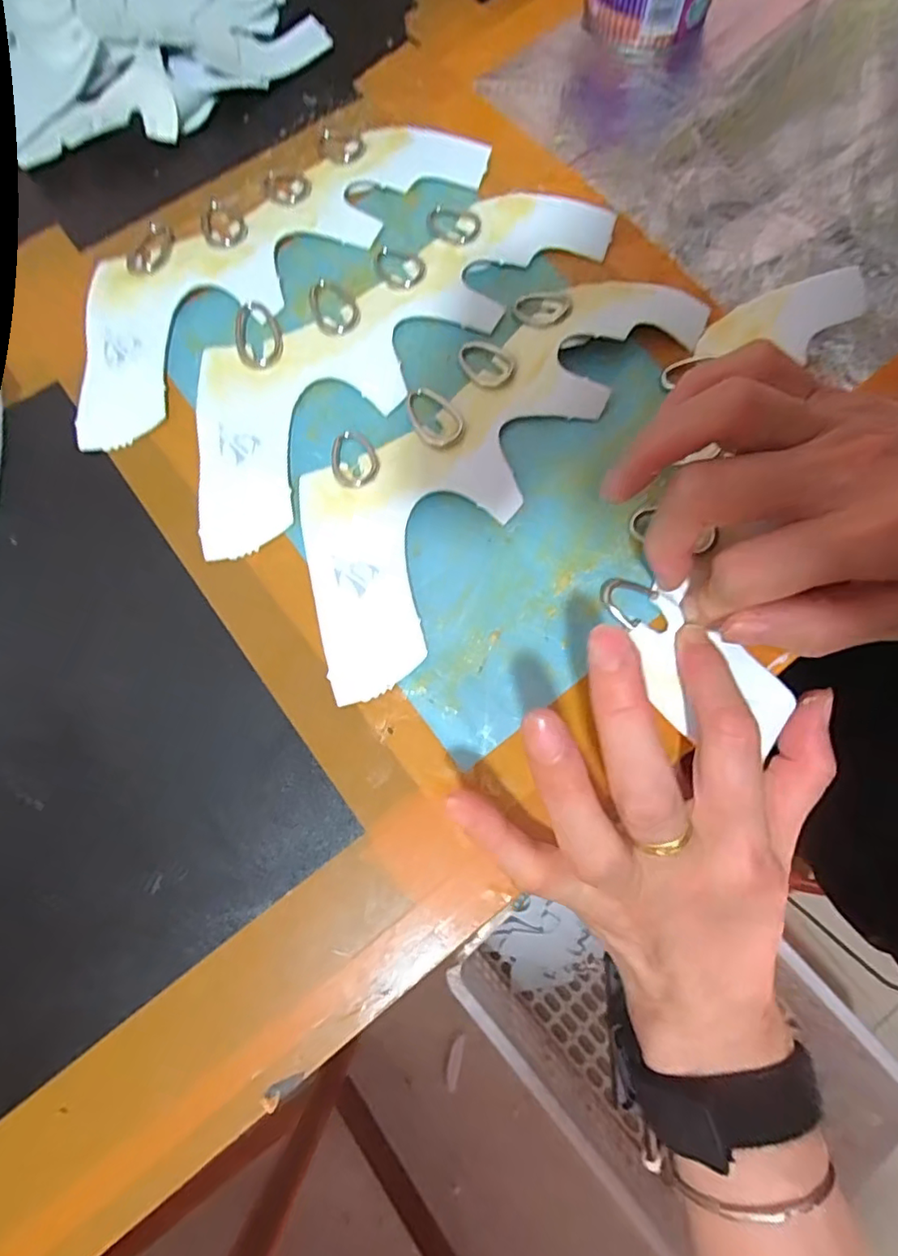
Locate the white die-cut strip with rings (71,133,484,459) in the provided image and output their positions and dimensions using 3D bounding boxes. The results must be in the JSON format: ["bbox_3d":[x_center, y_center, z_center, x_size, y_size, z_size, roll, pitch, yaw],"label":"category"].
[{"bbox_3d":[-0.092,-0.181,0.277,0.226,0.014,0.082,-41,78,-8],"label":"white die-cut strip with rings"}]

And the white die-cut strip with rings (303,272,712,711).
[{"bbox_3d":[0.013,-0.078,0.248,0.083,0.014,0.222,41,81,11],"label":"white die-cut strip with rings"}]

